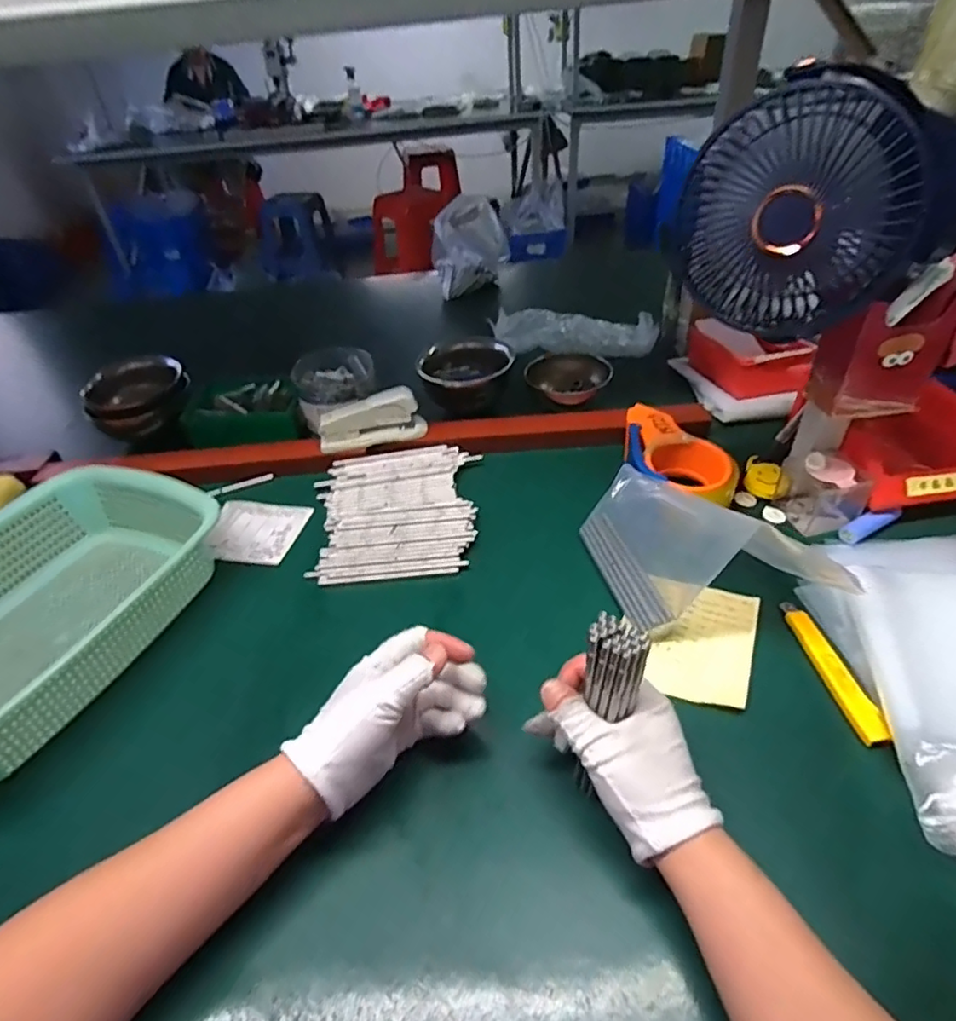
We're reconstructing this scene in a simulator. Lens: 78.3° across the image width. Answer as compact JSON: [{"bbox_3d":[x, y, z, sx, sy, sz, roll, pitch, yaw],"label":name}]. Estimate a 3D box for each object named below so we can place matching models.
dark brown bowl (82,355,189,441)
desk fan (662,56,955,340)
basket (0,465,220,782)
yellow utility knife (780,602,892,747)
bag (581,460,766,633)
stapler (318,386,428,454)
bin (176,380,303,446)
[{"bbox_3d":[-0.460,-0.152,0.791,0.107,0.061,0.129,31,52,34],"label":"dark brown bowl"},{"bbox_3d":[0.251,-0.199,0.398,0.211,0.146,0.090,-1,41,4],"label":"desk fan"},{"bbox_3d":[-0.383,0.085,0.517,0.221,0.079,0.297,15,45,21],"label":"basket"},{"bbox_3d":[0.268,0.118,0.445,0.015,0.016,0.125,-6,41,-2],"label":"yellow utility knife"},{"bbox_3d":[0.144,0.023,0.499,0.017,0.127,0.149,7,32,-28],"label":"bag"},{"bbox_3d":[-0.126,-0.105,0.696,0.122,0.063,0.030,-9,41,-6],"label":"stapler"},{"bbox_3d":[-0.306,-0.135,0.772,0.150,0.050,0.083,-3,41,2],"label":"bin"}]

